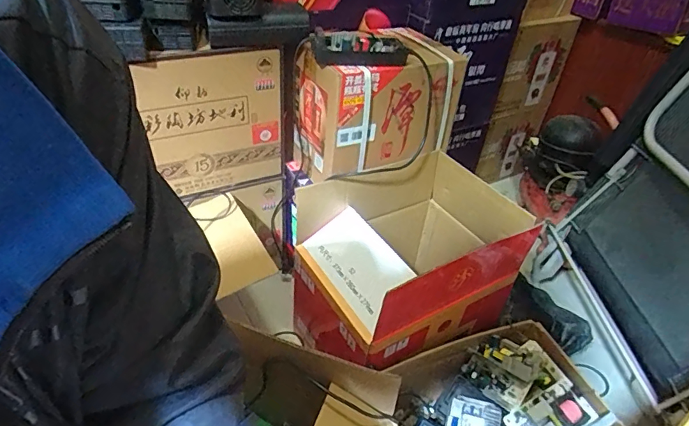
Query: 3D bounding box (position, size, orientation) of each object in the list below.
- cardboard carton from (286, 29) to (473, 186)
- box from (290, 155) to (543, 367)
[{"bbox_3d":[0.066,-0.234,0.996,0.306,0.278,0.198,-13,40,-26],"label":"cardboard carton"},{"bbox_3d":[0.126,0.112,0.956,0.376,0.325,0.291,-15,41,-28],"label":"box"}]

